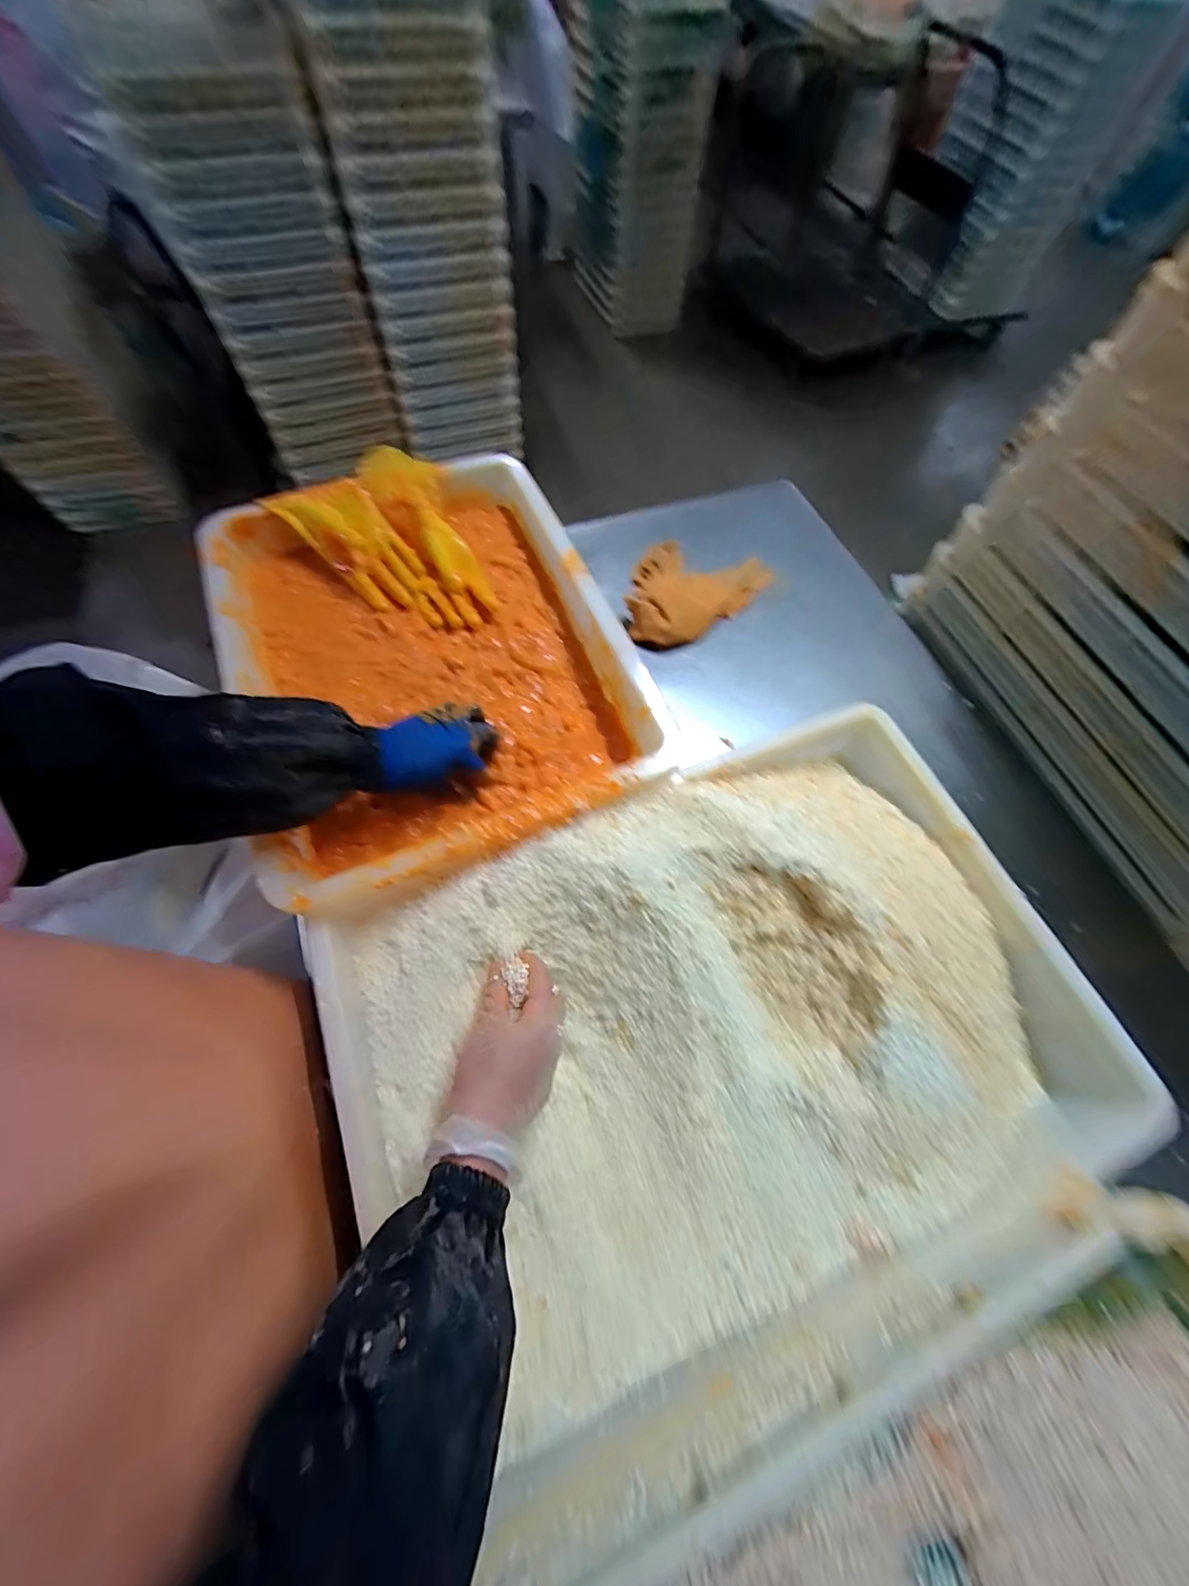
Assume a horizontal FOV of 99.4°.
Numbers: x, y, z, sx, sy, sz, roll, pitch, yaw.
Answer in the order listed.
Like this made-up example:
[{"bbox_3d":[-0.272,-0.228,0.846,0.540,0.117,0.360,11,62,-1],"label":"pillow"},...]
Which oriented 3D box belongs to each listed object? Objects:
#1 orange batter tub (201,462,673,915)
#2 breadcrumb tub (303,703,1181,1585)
[{"bbox_3d":[-0.185,-0.153,0.575,0.397,0.102,0.514,-25,67,-11],"label":"orange batter tub"},{"bbox_3d":[0.117,0.196,0.444,0.597,0.099,0.415,-22,67,-10],"label":"breadcrumb tub"}]

